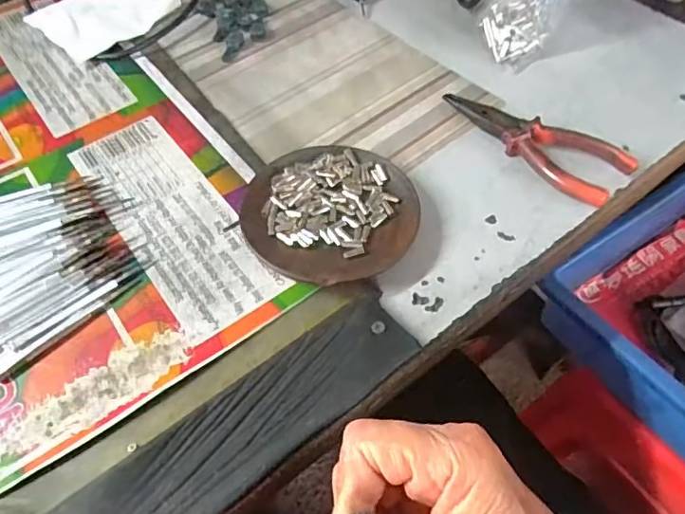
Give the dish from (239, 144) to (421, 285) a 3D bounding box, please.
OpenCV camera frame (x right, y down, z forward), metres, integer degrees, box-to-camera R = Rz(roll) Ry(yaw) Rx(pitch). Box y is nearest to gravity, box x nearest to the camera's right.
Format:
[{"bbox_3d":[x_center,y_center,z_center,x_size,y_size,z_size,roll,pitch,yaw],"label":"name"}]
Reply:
[{"bbox_3d":[-0.008,-0.030,0.359,0.112,0.019,0.113,-1,54,1],"label":"dish"}]

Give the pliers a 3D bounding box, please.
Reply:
[{"bbox_3d":[0.139,-0.088,0.397,0.049,0.016,0.141,-37,61,-22],"label":"pliers"}]

